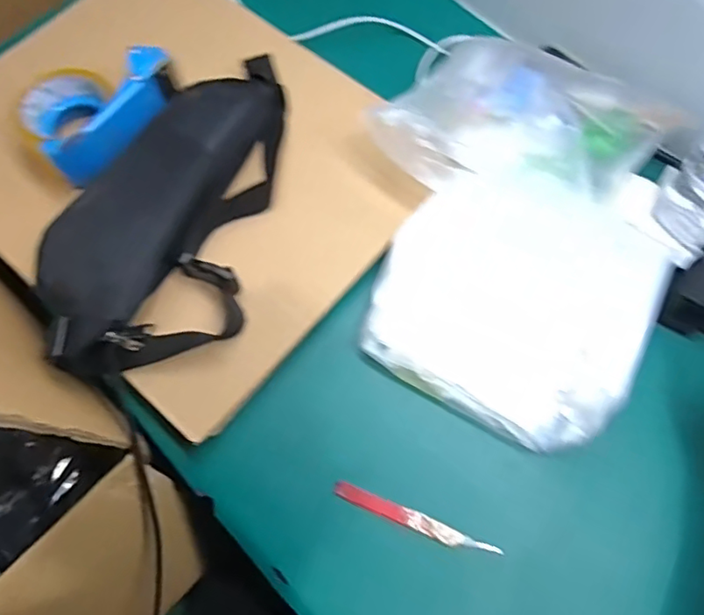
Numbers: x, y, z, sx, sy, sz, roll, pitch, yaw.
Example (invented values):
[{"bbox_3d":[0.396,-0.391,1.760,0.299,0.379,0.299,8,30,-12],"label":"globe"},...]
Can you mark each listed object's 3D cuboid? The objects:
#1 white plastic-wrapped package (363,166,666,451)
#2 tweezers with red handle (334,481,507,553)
[{"bbox_3d":[0.159,-0.015,0.538,0.242,0.028,0.252,29,74,10],"label":"white plastic-wrapped package"},{"bbox_3d":[0.054,0.183,0.483,0.145,0.011,0.015,21,73,8],"label":"tweezers with red handle"}]

